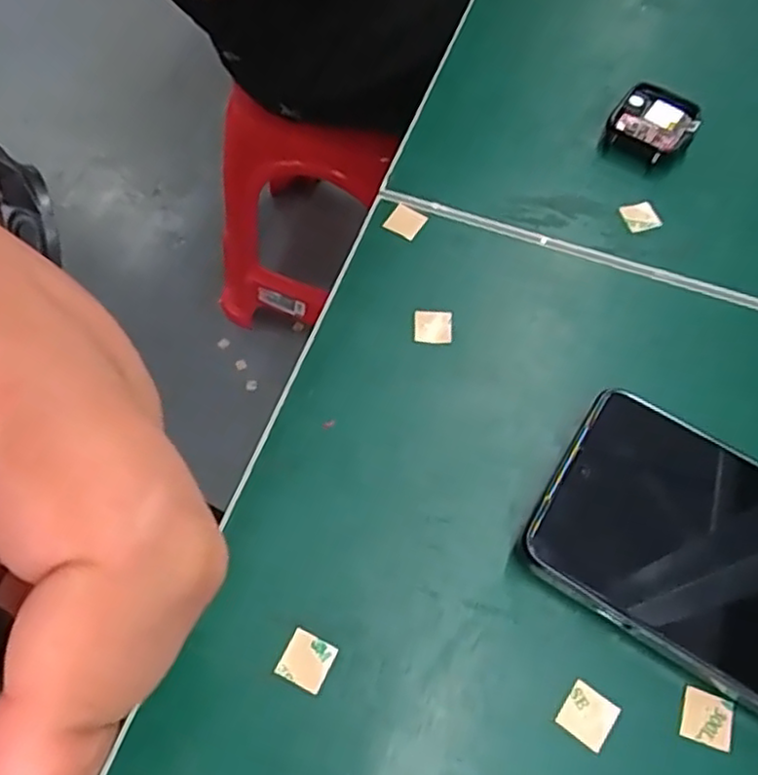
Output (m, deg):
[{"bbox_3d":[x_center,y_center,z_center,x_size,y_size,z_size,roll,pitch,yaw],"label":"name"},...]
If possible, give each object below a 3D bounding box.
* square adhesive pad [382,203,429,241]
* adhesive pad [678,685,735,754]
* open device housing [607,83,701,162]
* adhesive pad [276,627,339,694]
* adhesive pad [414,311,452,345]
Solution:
[{"bbox_3d":[0.012,-0.074,0.313,0.015,0.005,0.015,30,64,13],"label":"square adhesive pad"},{"bbox_3d":[0.104,0.104,0.217,0.016,0.004,0.015,18,62,7],"label":"adhesive pad"},{"bbox_3d":[0.134,-0.129,0.338,0.036,0.012,0.041,35,65,16],"label":"open device housing"},{"bbox_3d":[-0.023,0.087,0.221,0.015,0.004,0.015,24,63,10],"label":"adhesive pad"},{"bbox_3d":[0.022,-0.025,0.284,0.015,0.004,0.014,4,61,-1],"label":"adhesive pad"}]

